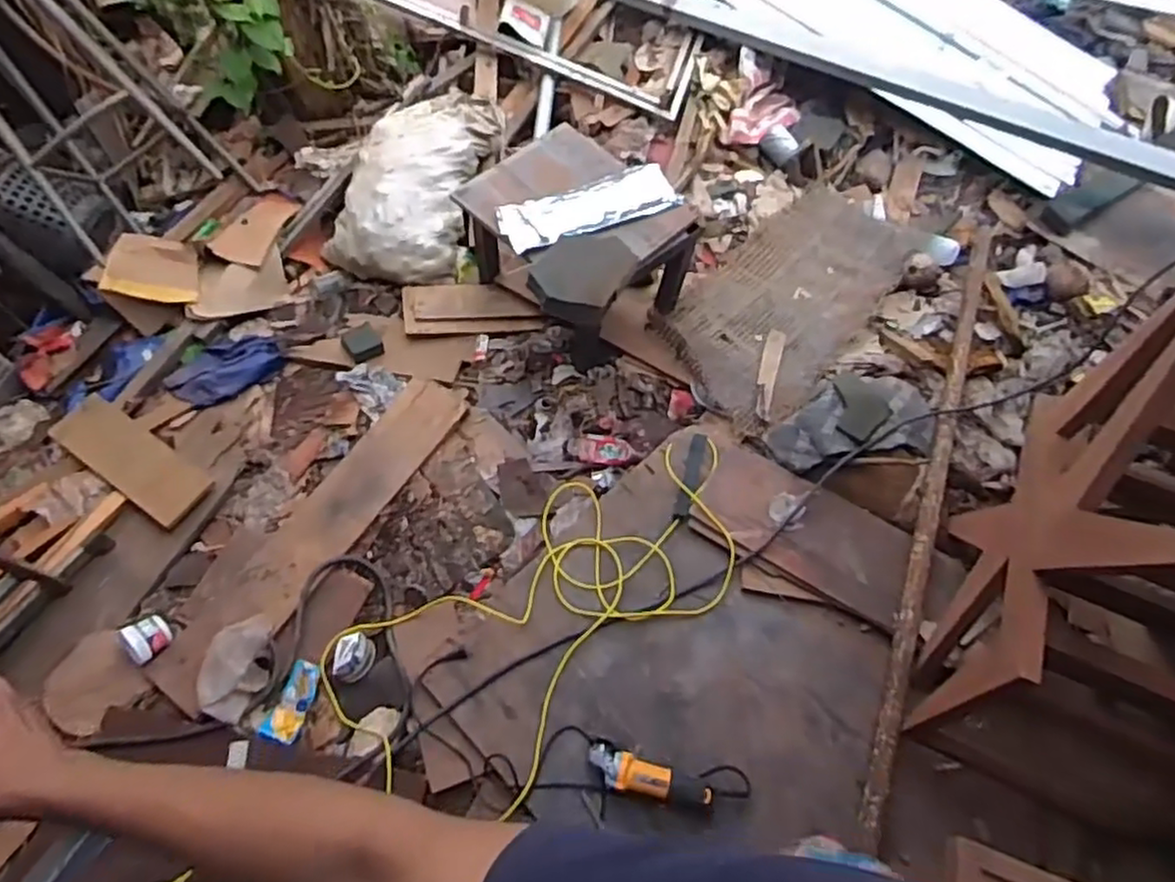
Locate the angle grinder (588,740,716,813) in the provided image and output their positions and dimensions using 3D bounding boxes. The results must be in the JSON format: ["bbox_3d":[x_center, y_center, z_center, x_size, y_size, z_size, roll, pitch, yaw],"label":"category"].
[{"bbox_3d":[0.126,0.708,1.448,0.267,0.066,0.088,20,61,9],"label":"angle grinder"}]

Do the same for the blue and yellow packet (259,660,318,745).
[{"bbox_3d":[-0.668,0.586,1.564,0.083,0.022,0.171,15,61,6],"label":"blue and yellow packet"}]

